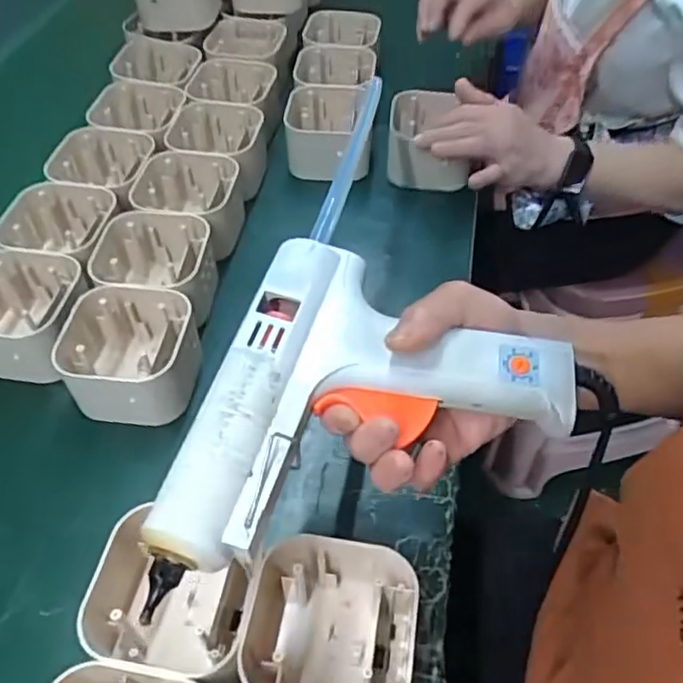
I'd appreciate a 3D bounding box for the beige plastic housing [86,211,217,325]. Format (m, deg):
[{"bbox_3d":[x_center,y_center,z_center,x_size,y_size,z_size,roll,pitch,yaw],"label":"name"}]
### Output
[{"bbox_3d":[-0.159,-0.059,0.549,0.098,0.065,0.094,2,51,1],"label":"beige plastic housing"}]

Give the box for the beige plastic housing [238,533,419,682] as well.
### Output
[{"bbox_3d":[-0.008,0.163,0.354,0.094,0.061,0.088,3,50,4],"label":"beige plastic housing"}]

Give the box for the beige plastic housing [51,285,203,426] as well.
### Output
[{"bbox_3d":[-0.160,0.014,0.492,0.098,0.064,0.098,-6,51,-5],"label":"beige plastic housing"}]

